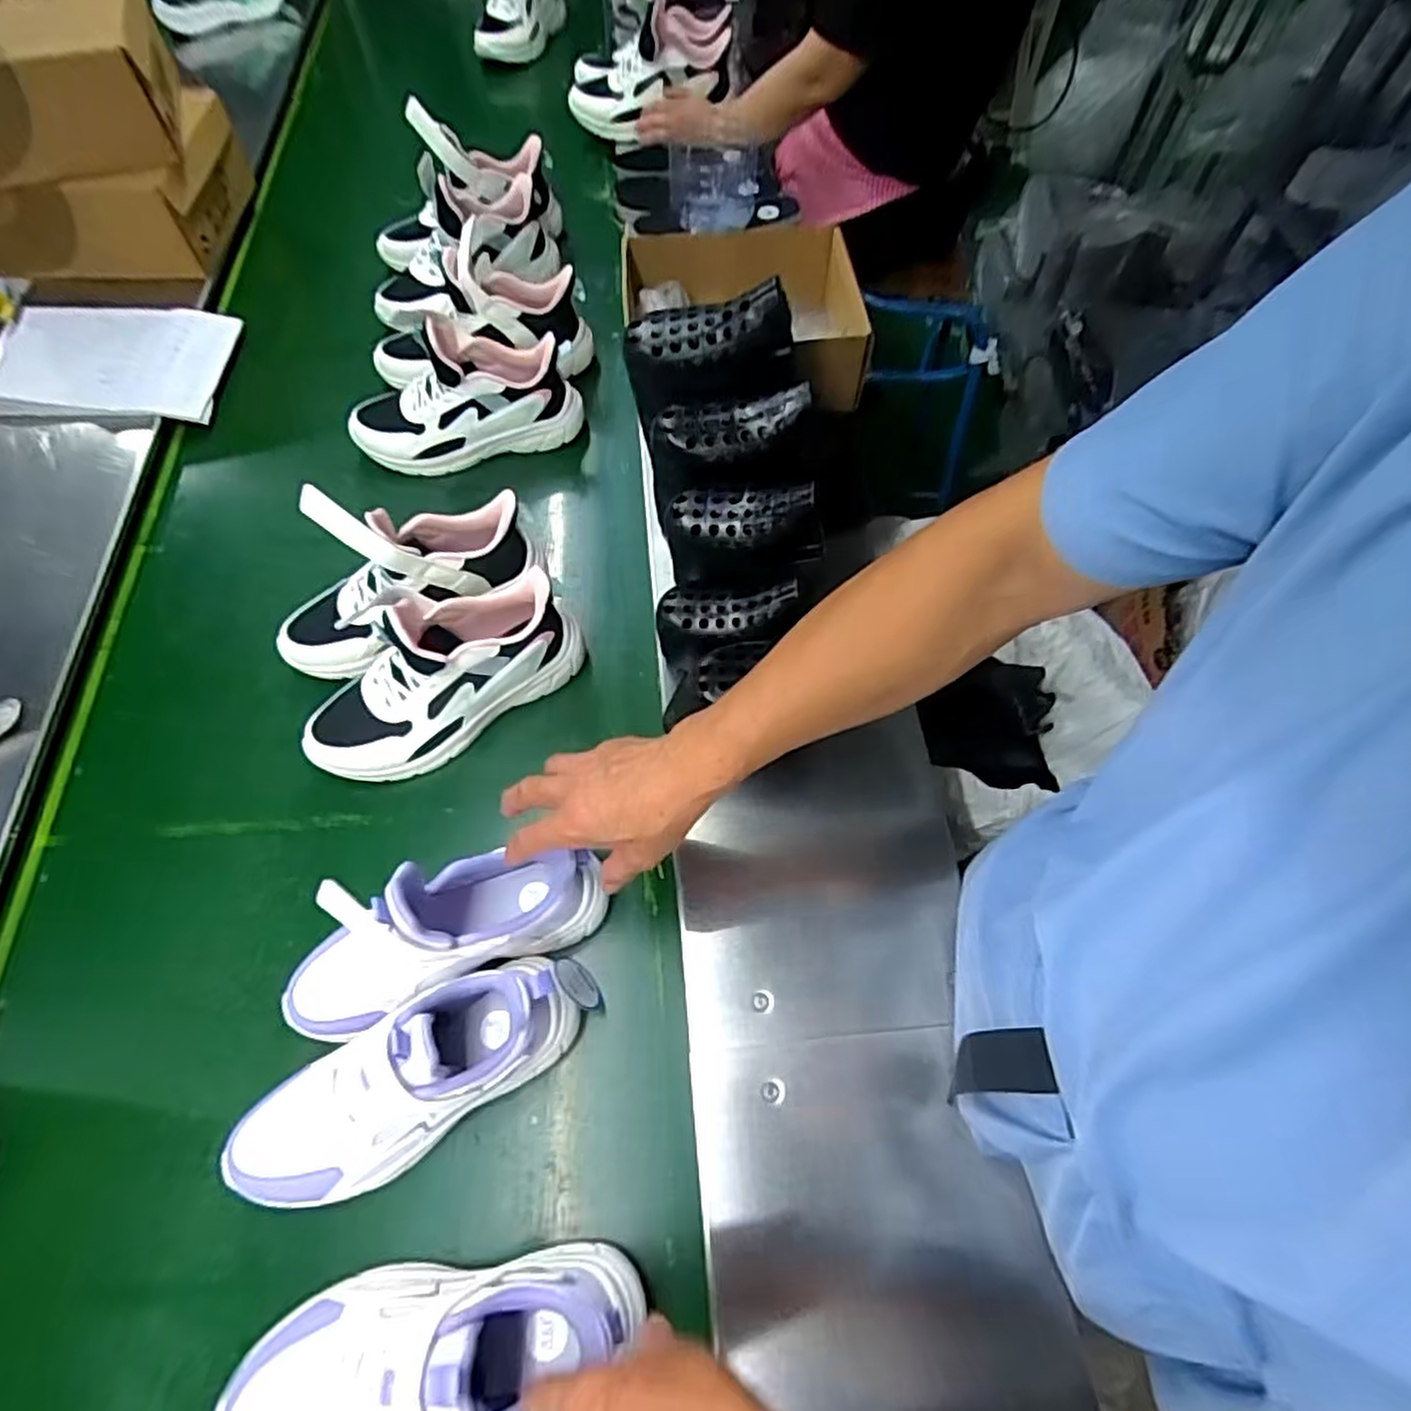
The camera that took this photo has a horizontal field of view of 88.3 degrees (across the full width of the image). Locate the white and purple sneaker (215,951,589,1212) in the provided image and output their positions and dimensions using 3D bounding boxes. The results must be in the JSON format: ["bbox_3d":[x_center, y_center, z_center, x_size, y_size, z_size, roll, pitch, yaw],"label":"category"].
[{"bbox_3d":[-0.210,0.265,0.512,0.250,0.115,0.088,-29,67,-15],"label":"white and purple sneaker"}]

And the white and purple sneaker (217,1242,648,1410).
[{"bbox_3d":[-0.166,0.387,0.433,0.244,0.120,0.079,-12,64,-5],"label":"white and purple sneaker"}]

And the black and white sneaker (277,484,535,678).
[{"bbox_3d":[-0.282,-0.114,0.676,0.258,0.174,0.112,-23,67,-9],"label":"black and white sneaker"}]

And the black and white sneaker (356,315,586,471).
[{"bbox_3d":[-0.275,-0.353,0.825,0.256,0.121,0.087,-13,64,-9],"label":"black and white sneaker"}]

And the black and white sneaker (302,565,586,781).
[{"bbox_3d":[-0.240,-0.030,0.659,0.257,0.127,0.096,-36,69,-18],"label":"black and white sneaker"}]

